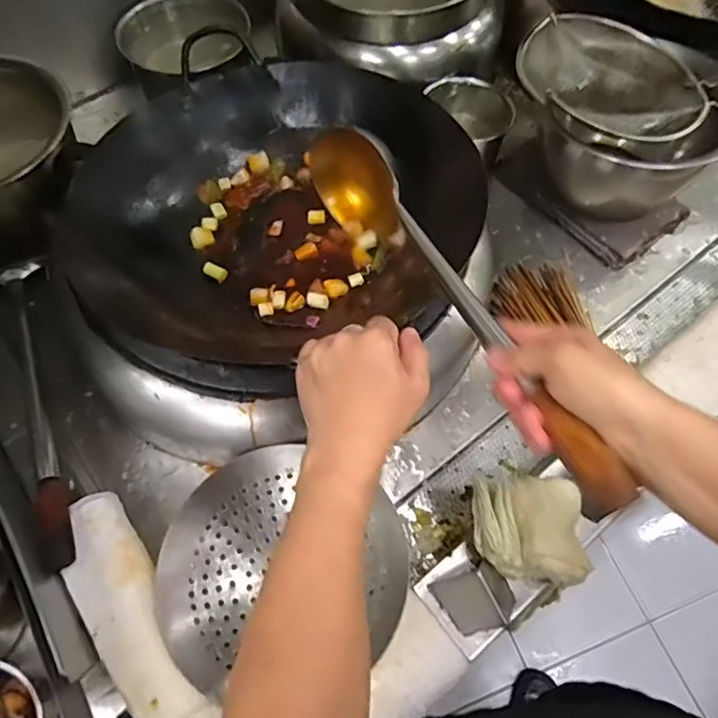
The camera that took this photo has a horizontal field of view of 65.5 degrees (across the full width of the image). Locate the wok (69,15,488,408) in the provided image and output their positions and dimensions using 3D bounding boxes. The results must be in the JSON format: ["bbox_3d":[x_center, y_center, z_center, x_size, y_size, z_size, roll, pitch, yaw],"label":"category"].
[{"bbox_3d":[-0.100,-0.165,0.650,0.430,0.116,0.397,0,61,0],"label":"wok"}]

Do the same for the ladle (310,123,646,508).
[{"bbox_3d":[0.070,-0.073,0.503,0.058,0.110,0.486,-21,46,-11],"label":"ladle"}]

